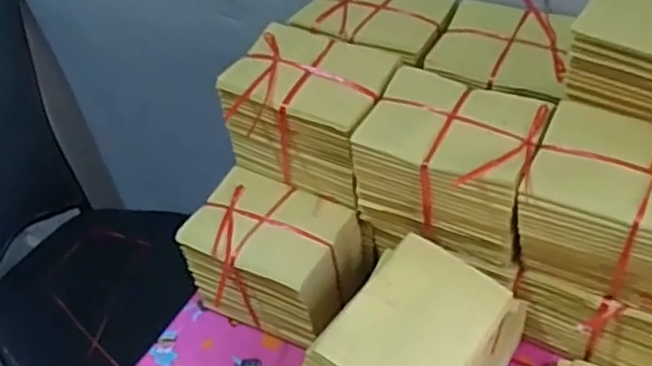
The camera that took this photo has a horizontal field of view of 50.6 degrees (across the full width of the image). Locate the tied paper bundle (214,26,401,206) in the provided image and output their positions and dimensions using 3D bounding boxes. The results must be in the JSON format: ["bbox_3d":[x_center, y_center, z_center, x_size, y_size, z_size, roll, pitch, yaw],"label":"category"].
[{"bbox_3d":[-0.014,-0.076,0.754,0.159,0.130,0.127,16,48,23],"label":"tied paper bundle"}]

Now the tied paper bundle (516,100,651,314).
[{"bbox_3d":[0.265,0.033,0.615,0.164,0.140,0.105,19,49,25],"label":"tied paper bundle"}]

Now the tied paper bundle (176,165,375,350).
[{"bbox_3d":[-0.058,0.091,0.782,0.175,0.120,0.130,16,48,23],"label":"tied paper bundle"}]

